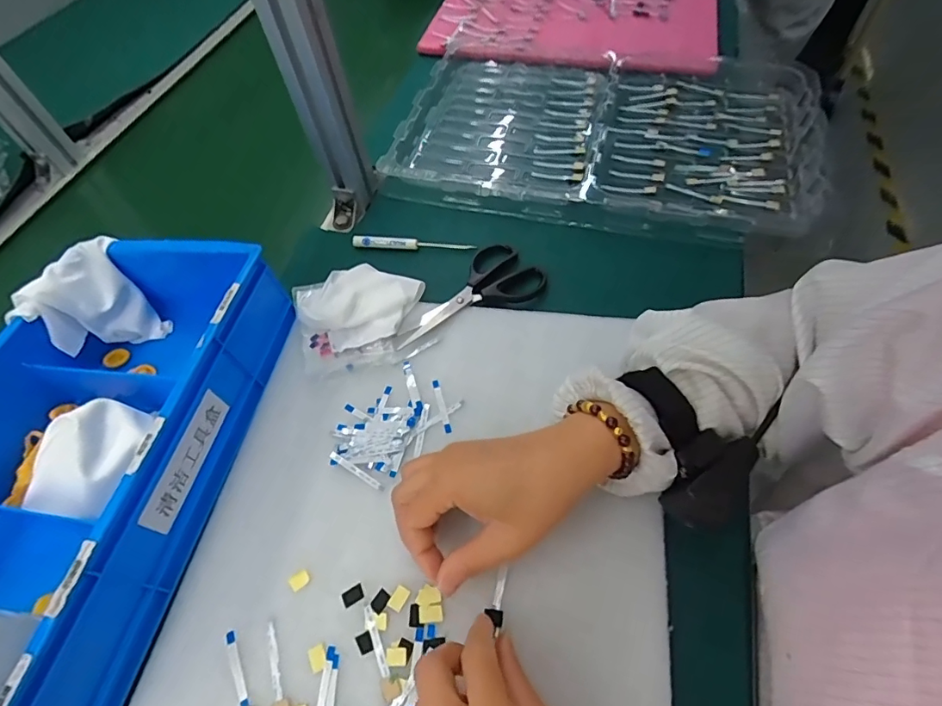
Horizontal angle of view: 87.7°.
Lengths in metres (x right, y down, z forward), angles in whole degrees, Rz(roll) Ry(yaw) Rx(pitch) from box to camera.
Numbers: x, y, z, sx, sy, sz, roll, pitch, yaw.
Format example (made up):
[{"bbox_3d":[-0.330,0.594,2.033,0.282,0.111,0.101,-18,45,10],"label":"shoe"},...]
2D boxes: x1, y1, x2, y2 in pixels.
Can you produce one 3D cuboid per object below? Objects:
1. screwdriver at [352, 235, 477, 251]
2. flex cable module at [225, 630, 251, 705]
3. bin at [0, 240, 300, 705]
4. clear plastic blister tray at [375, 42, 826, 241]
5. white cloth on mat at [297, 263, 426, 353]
[{"bbox_3d":[-0.061,-0.117,0.517,0.128,0.009,0.013,0,58,4],"label":"screwdriver"},{"bbox_3d":[-0.148,0.208,0.312,0.011,0.004,0.060,-26,60,-13],"label":"flex cable module"},{"bbox_3d":[-0.297,0.060,0.368,0.209,0.080,0.343,7,58,8],"label":"bin"},{"bbox_3d":[0.150,-0.268,0.583,0.457,0.046,0.303,14,60,12],"label":"clear plastic blister tray"},{"bbox_3d":[-0.114,-0.049,0.458,0.111,0.023,0.092,21,61,16],"label":"white cloth on mat"}]

